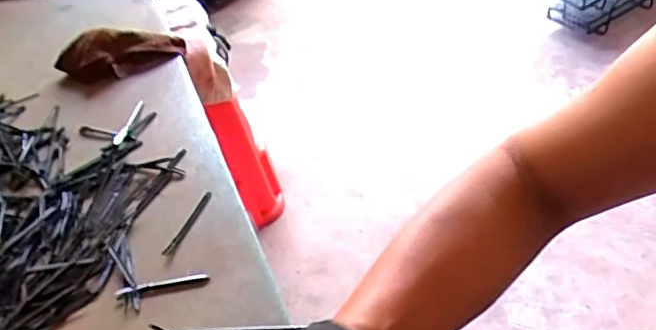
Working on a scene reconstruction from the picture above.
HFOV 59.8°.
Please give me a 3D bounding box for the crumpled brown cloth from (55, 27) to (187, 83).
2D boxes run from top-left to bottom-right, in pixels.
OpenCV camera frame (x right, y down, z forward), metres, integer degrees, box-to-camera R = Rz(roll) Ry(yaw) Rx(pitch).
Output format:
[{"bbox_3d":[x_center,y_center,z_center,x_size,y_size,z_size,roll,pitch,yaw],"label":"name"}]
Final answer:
[{"bbox_3d":[-0.311,-0.173,0.842,0.186,0.046,0.073,-19,45,-6],"label":"crumpled brown cloth"}]

